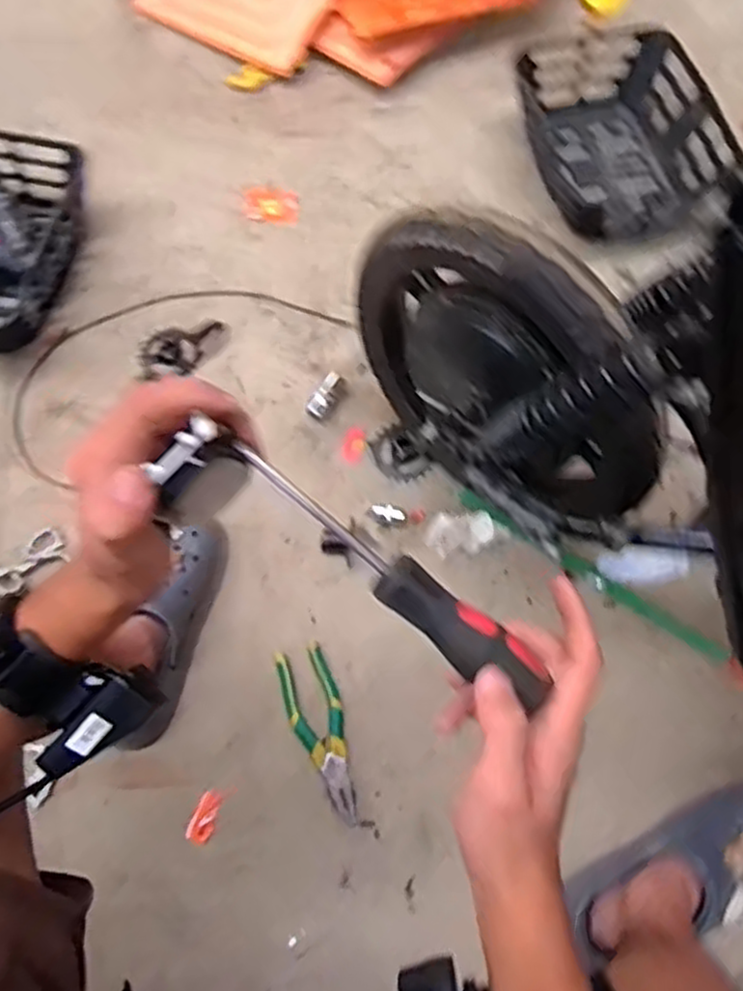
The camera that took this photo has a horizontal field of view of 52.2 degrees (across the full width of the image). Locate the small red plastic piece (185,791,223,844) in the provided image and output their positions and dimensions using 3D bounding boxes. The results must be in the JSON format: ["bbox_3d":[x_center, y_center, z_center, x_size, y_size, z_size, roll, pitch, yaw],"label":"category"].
[{"bbox_3d":[-0.184,0.353,0.835,0.028,0.004,0.054,17,69,6],"label":"small red plastic piece"}]

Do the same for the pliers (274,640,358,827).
[{"bbox_3d":[-0.059,0.271,0.866,0.059,0.024,0.196,-14,70,-7],"label":"pliers"}]

